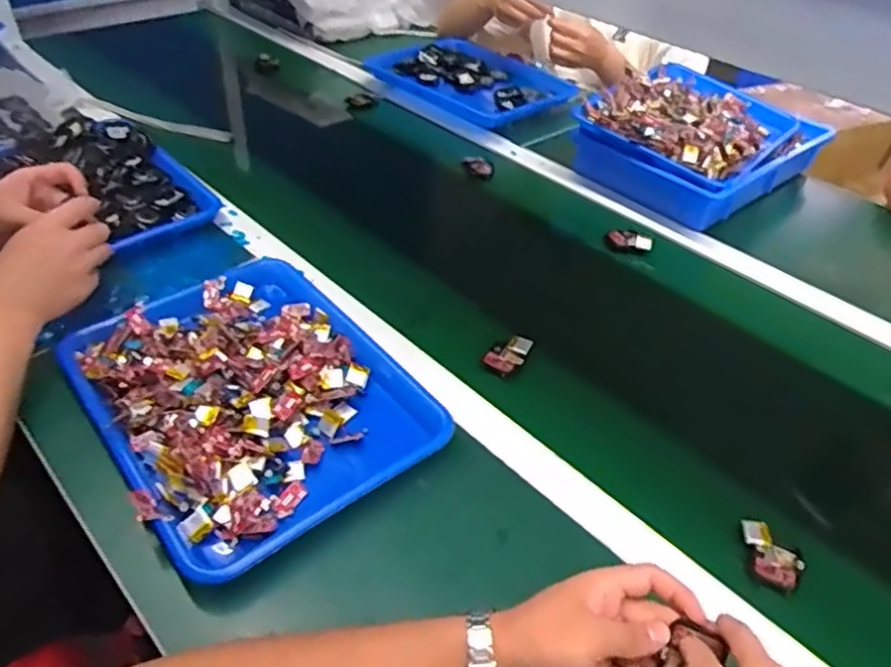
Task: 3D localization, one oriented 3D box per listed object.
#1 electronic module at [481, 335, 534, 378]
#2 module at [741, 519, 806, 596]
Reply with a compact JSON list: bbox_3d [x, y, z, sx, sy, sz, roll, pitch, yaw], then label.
[{"bbox_3d":[0.066,0.021,0.710,0.050,0.021,0.034,-32,52,-34],"label":"electronic module"},{"bbox_3d":[0.257,0.178,0.542,0.052,0.017,0.045,29,47,27],"label":"module"}]

